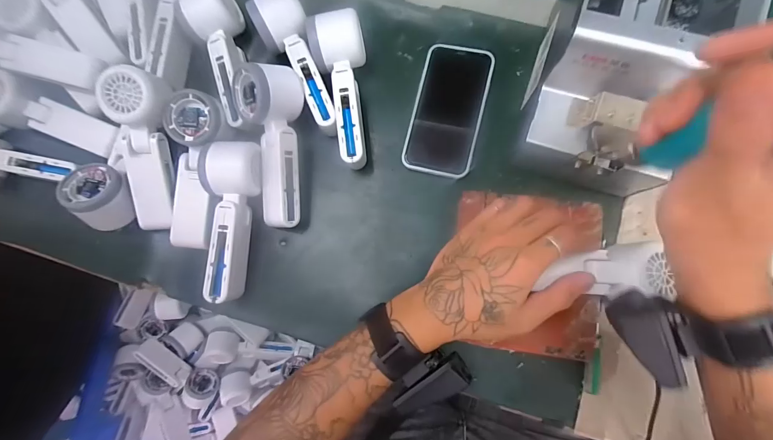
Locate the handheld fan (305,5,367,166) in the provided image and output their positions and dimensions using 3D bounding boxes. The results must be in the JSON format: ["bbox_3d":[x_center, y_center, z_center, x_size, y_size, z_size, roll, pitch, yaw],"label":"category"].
[{"bbox_3d":[-0.041,-0.138,0.395,0.052,0.056,0.156,-12,81,4],"label":"handheld fan"}]

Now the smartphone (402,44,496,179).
[{"bbox_3d":[0.069,-0.122,0.406,0.075,0.013,0.146,13,84,7],"label":"smartphone"}]

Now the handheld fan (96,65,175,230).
[{"bbox_3d":[-0.255,-0.073,0.390,0.052,0.048,0.167,2,106,6],"label":"handheld fan"}]

